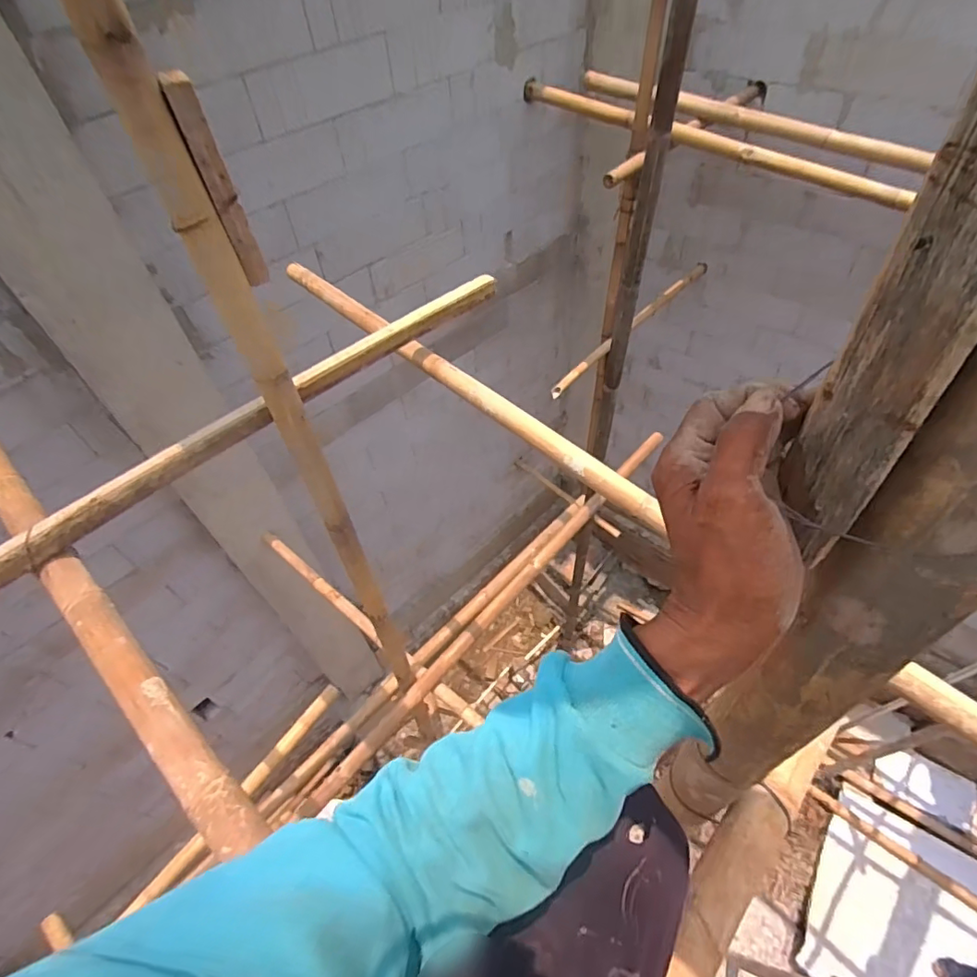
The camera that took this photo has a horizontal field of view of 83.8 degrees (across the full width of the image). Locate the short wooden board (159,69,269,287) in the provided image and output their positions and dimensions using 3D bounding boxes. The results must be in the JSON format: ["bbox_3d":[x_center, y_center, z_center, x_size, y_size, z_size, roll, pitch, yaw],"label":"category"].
[{"bbox_3d":[-0.387,-0.429,0.792,0.034,0.281,0.027,-24,54,-14],"label":"short wooden board"}]

